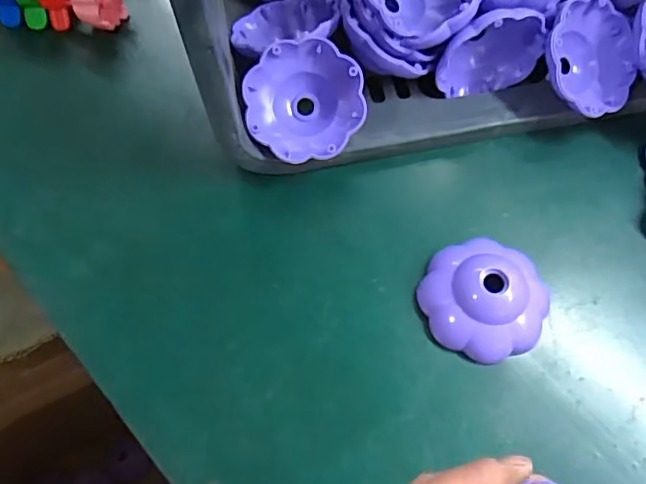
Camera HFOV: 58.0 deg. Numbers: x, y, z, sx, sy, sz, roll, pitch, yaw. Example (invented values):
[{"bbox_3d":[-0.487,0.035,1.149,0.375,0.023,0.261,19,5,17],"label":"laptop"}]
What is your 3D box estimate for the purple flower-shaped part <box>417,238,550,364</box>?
[{"bbox_3d":[0.110,0.036,0.389,0.080,0.031,0.079,0,65,0],"label":"purple flower-shaped part"}]

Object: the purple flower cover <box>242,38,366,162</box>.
[{"bbox_3d":[-0.015,-0.102,0.427,0.086,0.040,0.086,-7,97,-11],"label":"purple flower cover"}]

